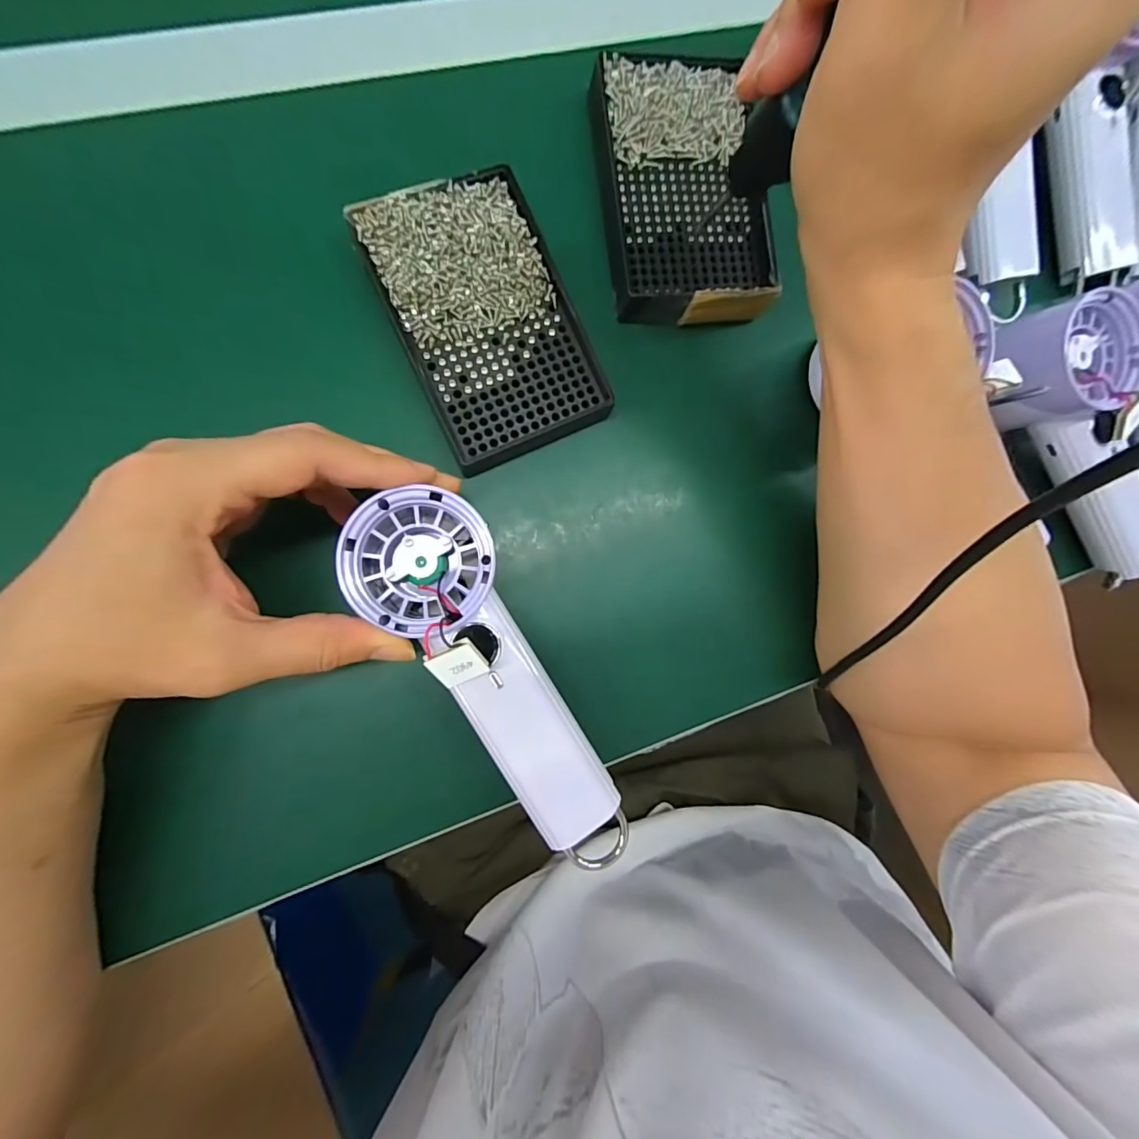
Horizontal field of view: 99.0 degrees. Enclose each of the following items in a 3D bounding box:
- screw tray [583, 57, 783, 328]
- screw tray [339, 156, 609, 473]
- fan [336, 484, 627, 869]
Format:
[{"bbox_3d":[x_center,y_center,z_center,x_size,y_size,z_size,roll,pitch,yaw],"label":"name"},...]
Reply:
[{"bbox_3d":[0.064,-0.208,0.271,0.094,0.025,0.140,-9,89,-9],"label":"screw tray"},{"bbox_3d":[-0.041,-0.129,0.250,0.086,0.017,0.135,-25,92,-7],"label":"screw tray"},{"bbox_3d":[-0.032,0.049,0.217,0.056,0.030,0.182,-32,99,-7],"label":"fan"}]

